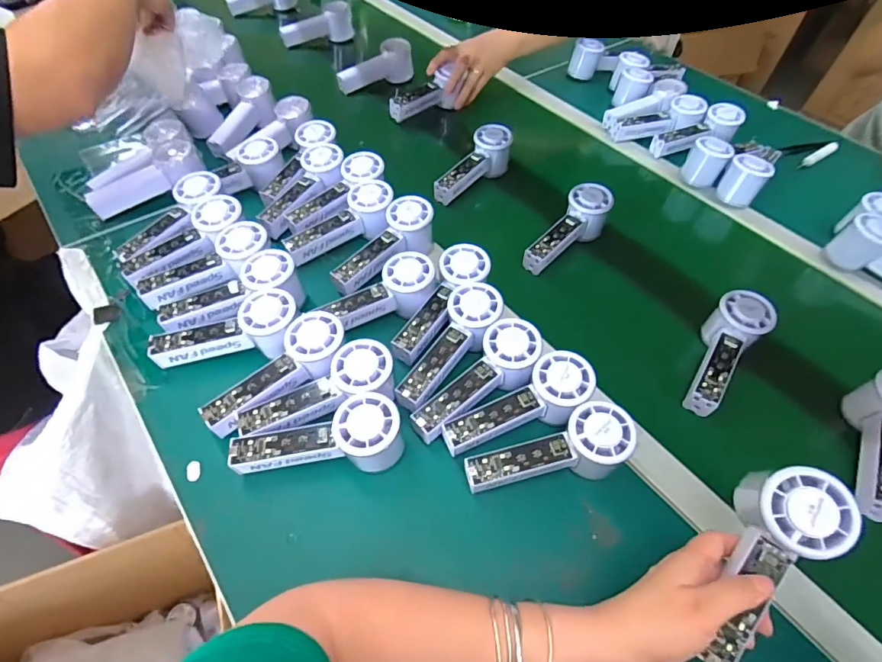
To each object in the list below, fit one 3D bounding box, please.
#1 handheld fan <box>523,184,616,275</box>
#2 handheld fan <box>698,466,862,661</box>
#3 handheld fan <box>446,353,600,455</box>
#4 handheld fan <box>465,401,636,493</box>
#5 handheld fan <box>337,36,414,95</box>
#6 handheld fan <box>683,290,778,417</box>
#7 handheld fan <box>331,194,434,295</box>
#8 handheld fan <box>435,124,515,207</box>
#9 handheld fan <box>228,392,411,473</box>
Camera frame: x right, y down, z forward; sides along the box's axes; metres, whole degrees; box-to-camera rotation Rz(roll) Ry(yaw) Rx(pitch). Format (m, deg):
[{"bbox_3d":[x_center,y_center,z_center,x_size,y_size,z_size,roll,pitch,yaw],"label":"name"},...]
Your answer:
[{"bbox_3d":[0.169,-0.132,0.614,0.054,0.059,0.145,32,59,20],"label":"handheld fan"},{"bbox_3d":[0.229,0.164,0.333,0.061,0.050,0.146,27,90,17],"label":"handheld fan"},{"bbox_3d":[0.076,0.074,0.449,0.152,0.041,0.058,-26,58,-4],"label":"handheld fan"},{"bbox_3d":[0.095,0.114,0.419,0.145,0.062,0.053,-13,55,-12],"label":"handheld fan"},{"bbox_3d":[-0.122,-0.496,0.873,0.146,0.064,0.049,-31,60,-23],"label":"handheld fan"},{"bbox_3d":[0.305,0.020,0.506,0.058,0.049,0.153,37,60,23],"label":"handheld fan"},{"bbox_3d":[-0.066,-0.100,0.575,0.058,0.049,0.152,36,72,22],"label":"handheld fan"},{"bbox_3d":[0.051,-0.244,0.694,0.052,0.064,0.144,28,57,17],"label":"handheld fan"},{"bbox_3d":[-0.110,0.097,0.423,0.147,0.065,0.052,-1,53,-3],"label":"handheld fan"}]

